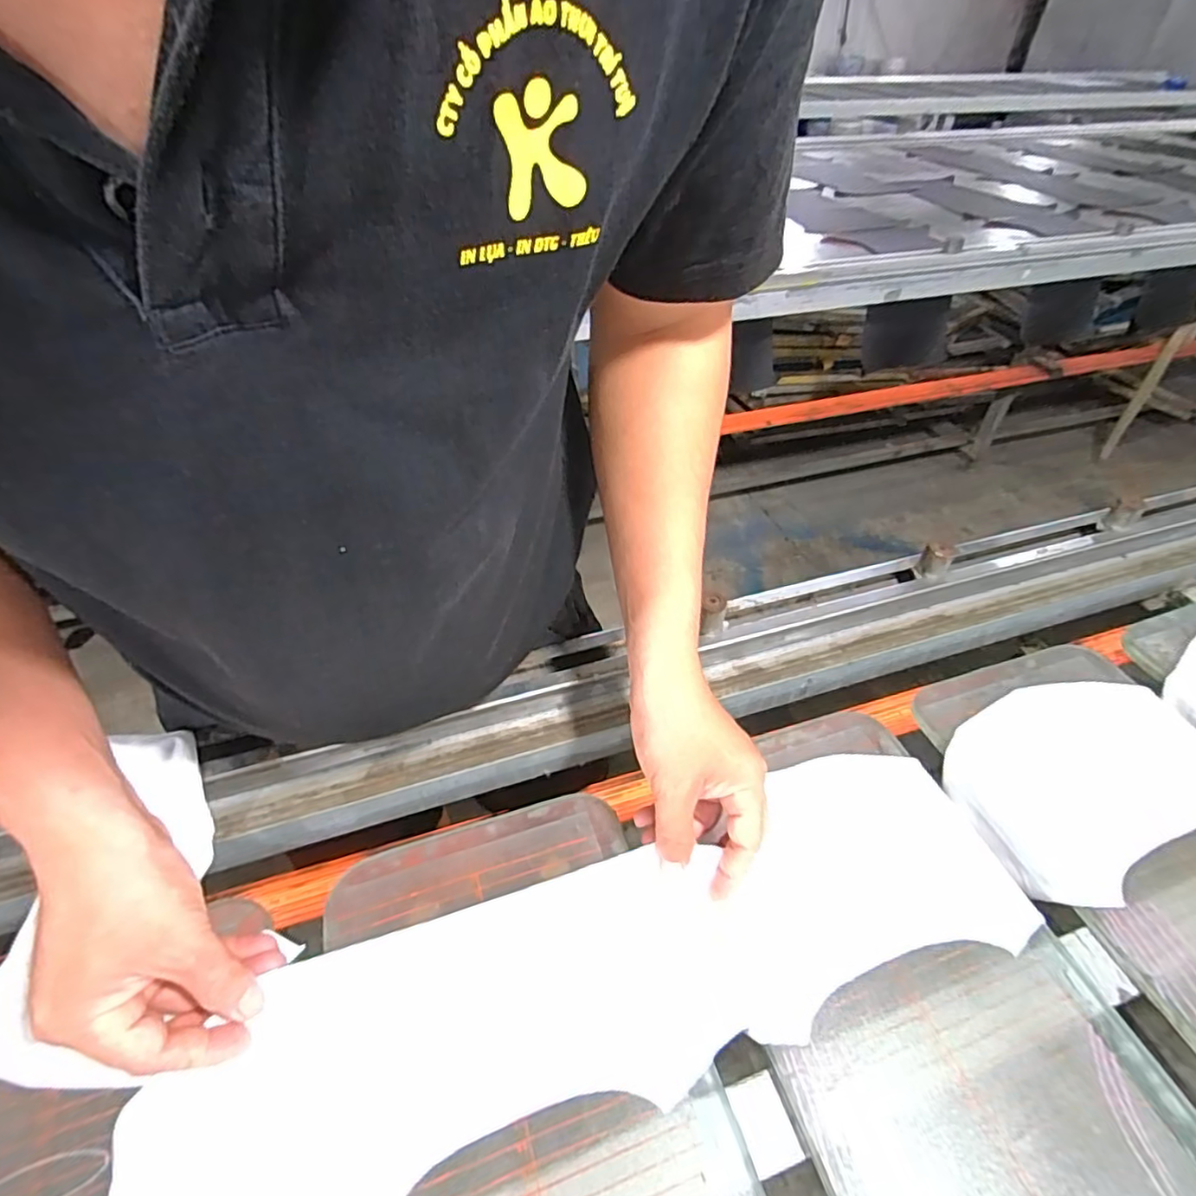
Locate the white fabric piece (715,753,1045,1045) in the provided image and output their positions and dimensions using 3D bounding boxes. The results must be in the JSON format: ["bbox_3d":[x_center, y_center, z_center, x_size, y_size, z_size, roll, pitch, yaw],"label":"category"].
[{"bbox_3d":[0.164,0.179,0.415,0.197,0.010,0.144,-13,43,-14],"label":"white fabric piece"}]

